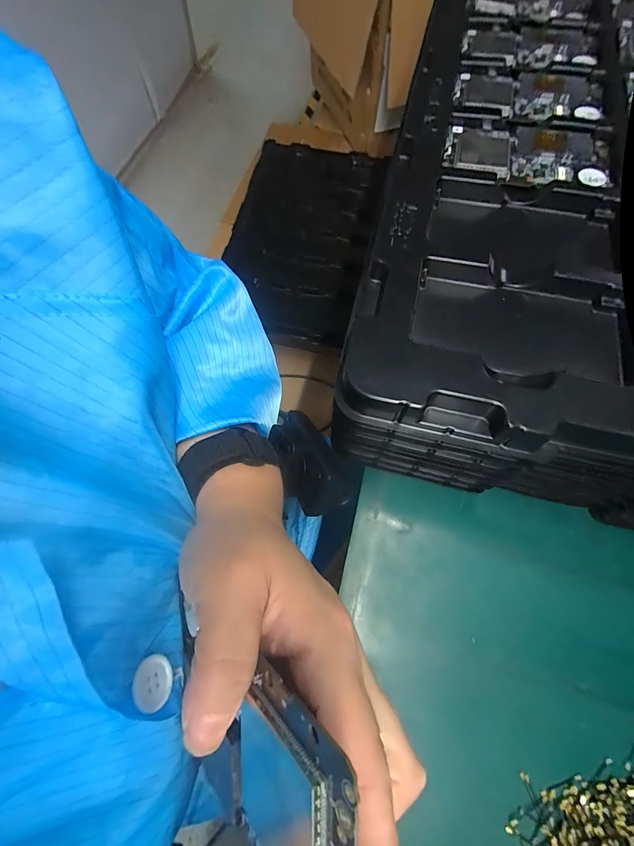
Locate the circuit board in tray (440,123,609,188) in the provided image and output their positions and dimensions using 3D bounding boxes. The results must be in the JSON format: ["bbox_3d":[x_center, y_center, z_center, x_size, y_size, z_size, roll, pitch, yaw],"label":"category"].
[{"bbox_3d":[0.168,-0.214,0.275,0.125,0.010,0.073,19,70,5],"label":"circuit board in tray"}]

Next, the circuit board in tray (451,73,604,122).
[{"bbox_3d":[0.186,-0.289,0.304,0.123,0.011,0.073,13,69,3],"label":"circuit board in tray"}]

